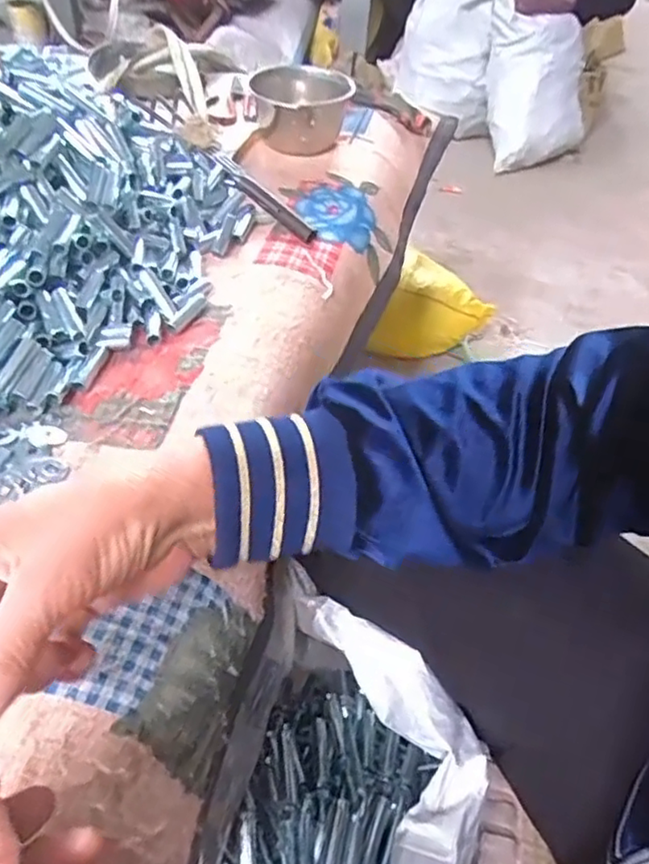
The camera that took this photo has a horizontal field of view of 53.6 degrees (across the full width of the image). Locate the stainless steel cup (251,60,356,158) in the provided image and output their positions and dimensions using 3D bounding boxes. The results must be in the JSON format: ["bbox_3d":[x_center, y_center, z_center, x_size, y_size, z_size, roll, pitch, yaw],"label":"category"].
[{"bbox_3d":[-0.025,-0.372,0.754,0.109,0.074,0.124,-2,46,-8],"label":"stainless steel cup"}]

